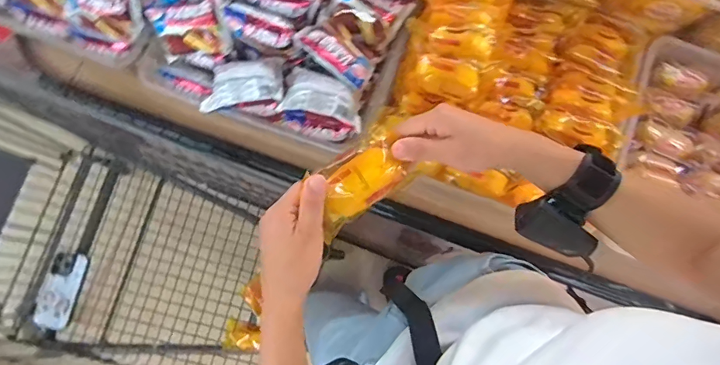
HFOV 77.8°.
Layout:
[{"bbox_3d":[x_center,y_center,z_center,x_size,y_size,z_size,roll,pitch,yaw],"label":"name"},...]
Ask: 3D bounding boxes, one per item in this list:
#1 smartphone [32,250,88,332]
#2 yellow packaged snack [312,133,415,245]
[{"bbox_3d":[-0.603,0.216,0.903,0.078,0.013,0.145,11,65,4],"label":"smartphone"},{"bbox_3d":[0.001,-0.002,0.387,0.091,0.022,0.046,-34,80,-8],"label":"yellow packaged snack"}]

